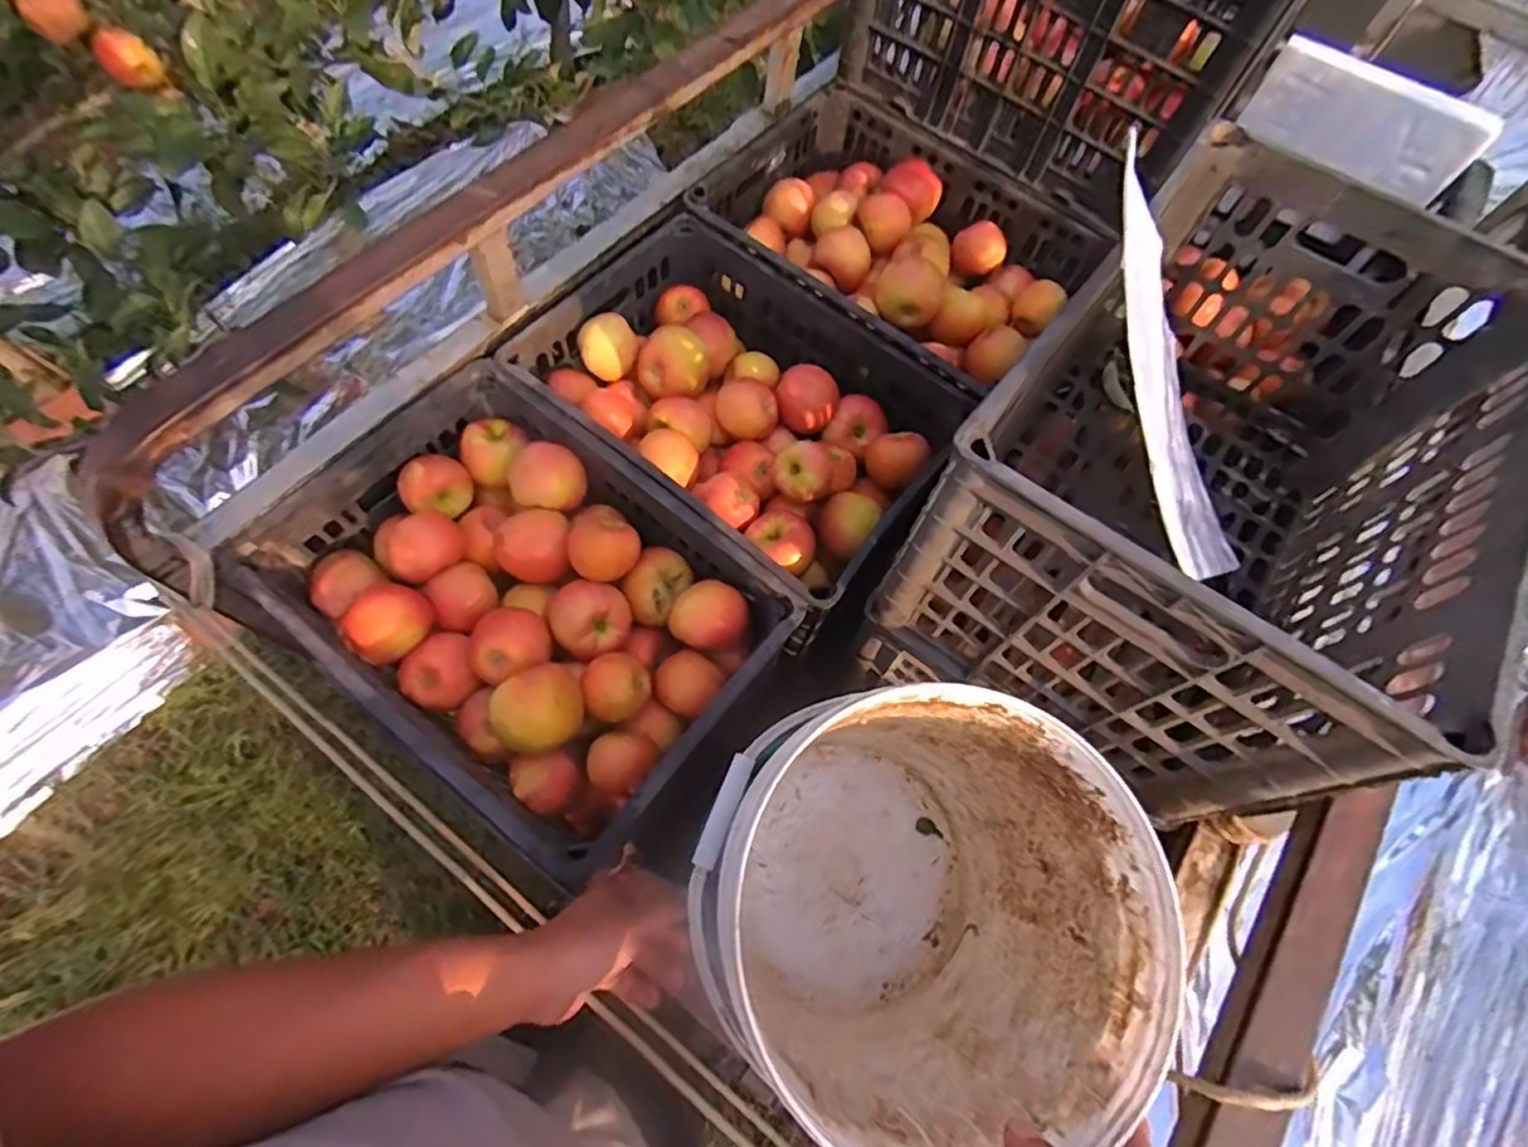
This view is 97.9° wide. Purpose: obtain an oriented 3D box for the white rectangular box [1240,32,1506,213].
[{"bbox_3d":[0.843,-0.633,0.942,0.284,0.122,0.028,39,70,16],"label":"white rectangular box"}]

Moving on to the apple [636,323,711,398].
[{"bbox_3d":[-0.117,-0.262,0.845,0.092,0.077,0.072,-5,65,-3],"label":"apple"}]

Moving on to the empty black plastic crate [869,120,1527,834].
[{"bbox_3d":[0.397,-0.097,0.607,0.327,0.300,0.498,35,69,14],"label":"empty black plastic crate"}]

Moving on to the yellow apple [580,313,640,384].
[{"bbox_3d":[-0.198,-0.285,0.841,0.076,0.060,0.066,-14,66,-7],"label":"yellow apple"}]

